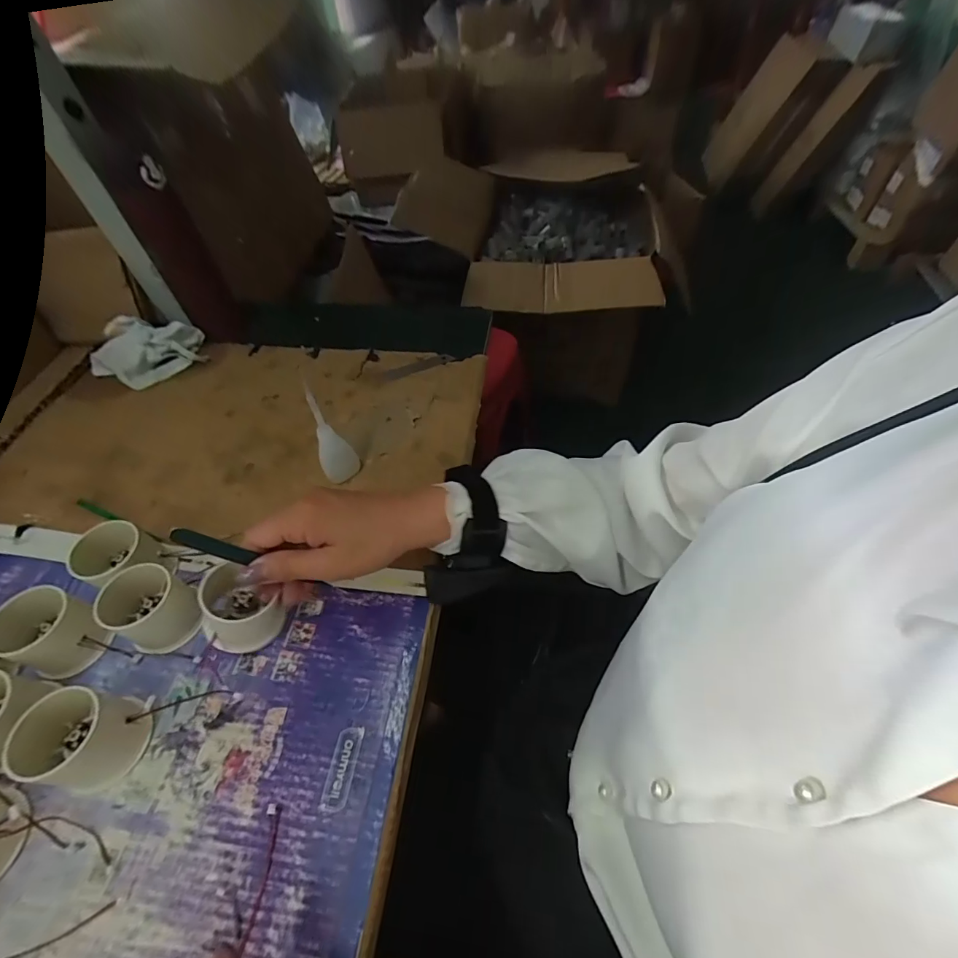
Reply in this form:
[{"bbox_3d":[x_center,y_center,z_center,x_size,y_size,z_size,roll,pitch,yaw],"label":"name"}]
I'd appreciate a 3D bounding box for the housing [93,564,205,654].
[{"bbox_3d":[-0.252,0.100,0.337,0.055,0.047,0.051,0,52,1],"label":"housing"}]

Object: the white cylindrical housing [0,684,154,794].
[{"bbox_3d":[-0.262,0.168,0.284,0.059,0.048,0.053,6,53,6],"label":"white cylindrical housing"}]

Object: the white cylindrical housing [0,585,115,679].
[{"bbox_3d":[-0.313,0.113,0.321,0.057,0.052,0.051,15,54,12],"label":"white cylindrical housing"}]

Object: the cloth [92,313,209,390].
[{"bbox_3d":[-0.414,-0.163,0.543,0.122,0.048,0.080,-35,59,-23],"label":"cloth"}]

